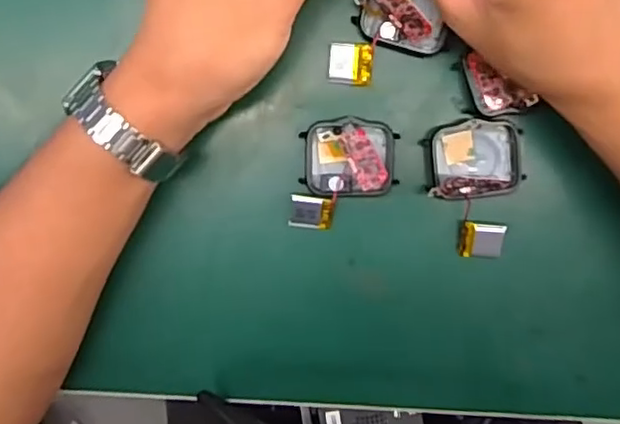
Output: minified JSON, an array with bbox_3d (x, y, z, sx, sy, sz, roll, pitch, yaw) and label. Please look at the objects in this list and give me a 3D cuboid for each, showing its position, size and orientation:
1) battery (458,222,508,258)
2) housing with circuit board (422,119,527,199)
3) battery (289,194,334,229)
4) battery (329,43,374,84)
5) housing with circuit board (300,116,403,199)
[{"bbox_3d":[0.088,0.015,0.318,0.021,0.004,0.018,7,99,-1],"label":"battery"},{"bbox_3d":[0.083,-0.026,0.308,0.047,0.014,0.037,-5,99,0],"label":"housing with circuit board"},{"bbox_3d":[0.001,0.001,0.317,0.021,0.004,0.019,7,126,-1],"label":"battery"},{"bbox_3d":[0.020,-0.072,0.306,0.021,0.006,0.020,4,99,-1],"label":"battery"},{"bbox_3d":[0.020,-0.027,0.313,0.046,0.011,0.037,0,99,0],"label":"housing with circuit board"}]

